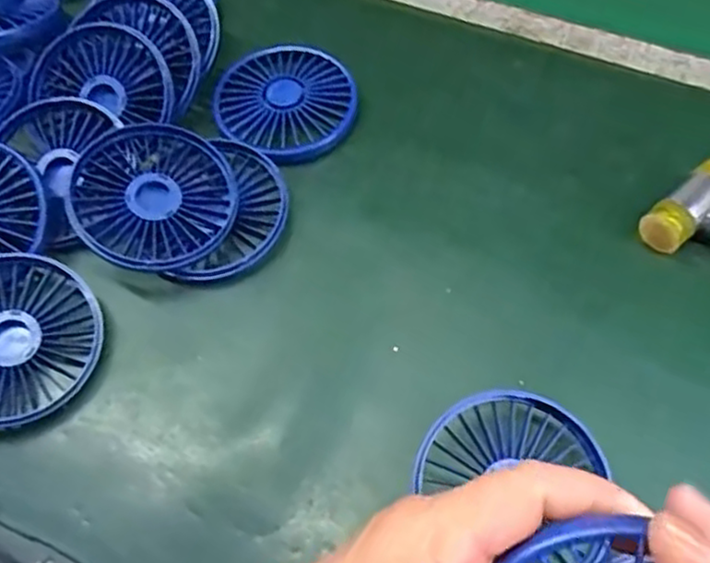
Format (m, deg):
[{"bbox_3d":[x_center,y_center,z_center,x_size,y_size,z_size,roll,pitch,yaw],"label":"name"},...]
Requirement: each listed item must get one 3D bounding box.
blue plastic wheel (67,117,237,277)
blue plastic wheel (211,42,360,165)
[{"bbox_3d":[-0.112,-0.047,0.396,0.085,0.016,0.090,3,66,-7],"label":"blue plastic wheel"},{"bbox_3d":[-0.043,-0.111,0.440,0.084,0.013,0.089,-1,60,2],"label":"blue plastic wheel"}]

